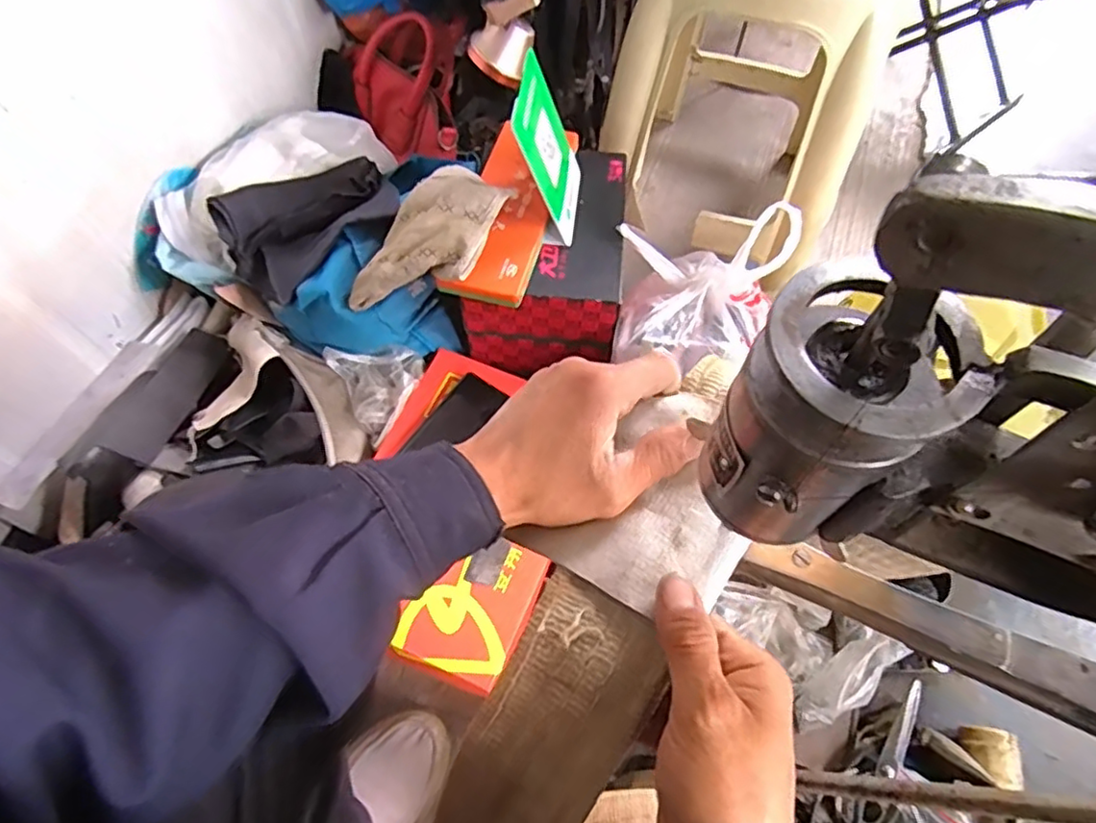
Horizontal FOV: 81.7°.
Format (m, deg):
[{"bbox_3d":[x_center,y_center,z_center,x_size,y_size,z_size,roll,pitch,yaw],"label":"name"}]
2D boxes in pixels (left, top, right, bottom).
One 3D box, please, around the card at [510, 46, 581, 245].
[{"bbox_3d":[0.001,-0.260,0.634,0.012,0.160,0.112,2,68,22],"label":"card"}]

